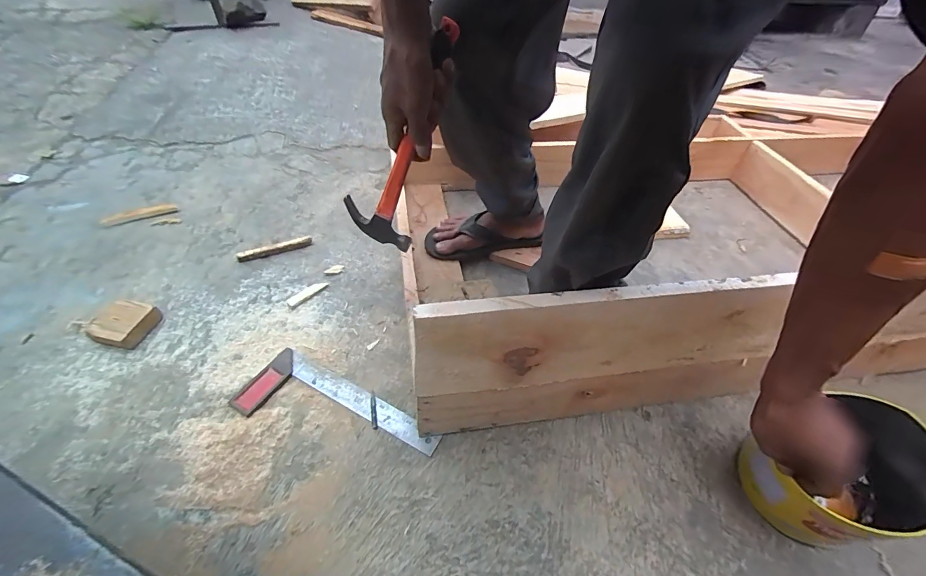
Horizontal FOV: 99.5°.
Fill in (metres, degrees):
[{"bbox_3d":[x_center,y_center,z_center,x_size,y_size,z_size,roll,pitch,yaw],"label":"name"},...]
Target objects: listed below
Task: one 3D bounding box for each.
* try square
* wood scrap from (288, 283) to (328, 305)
[{"bbox_3d":[-0.191,0.192,0.586,0.302,0.013,0.115,22,50,15],"label":"try square"},{"bbox_3d":[-0.298,0.007,0.748,0.020,0.004,0.078,36,55,25],"label":"wood scrap"}]

